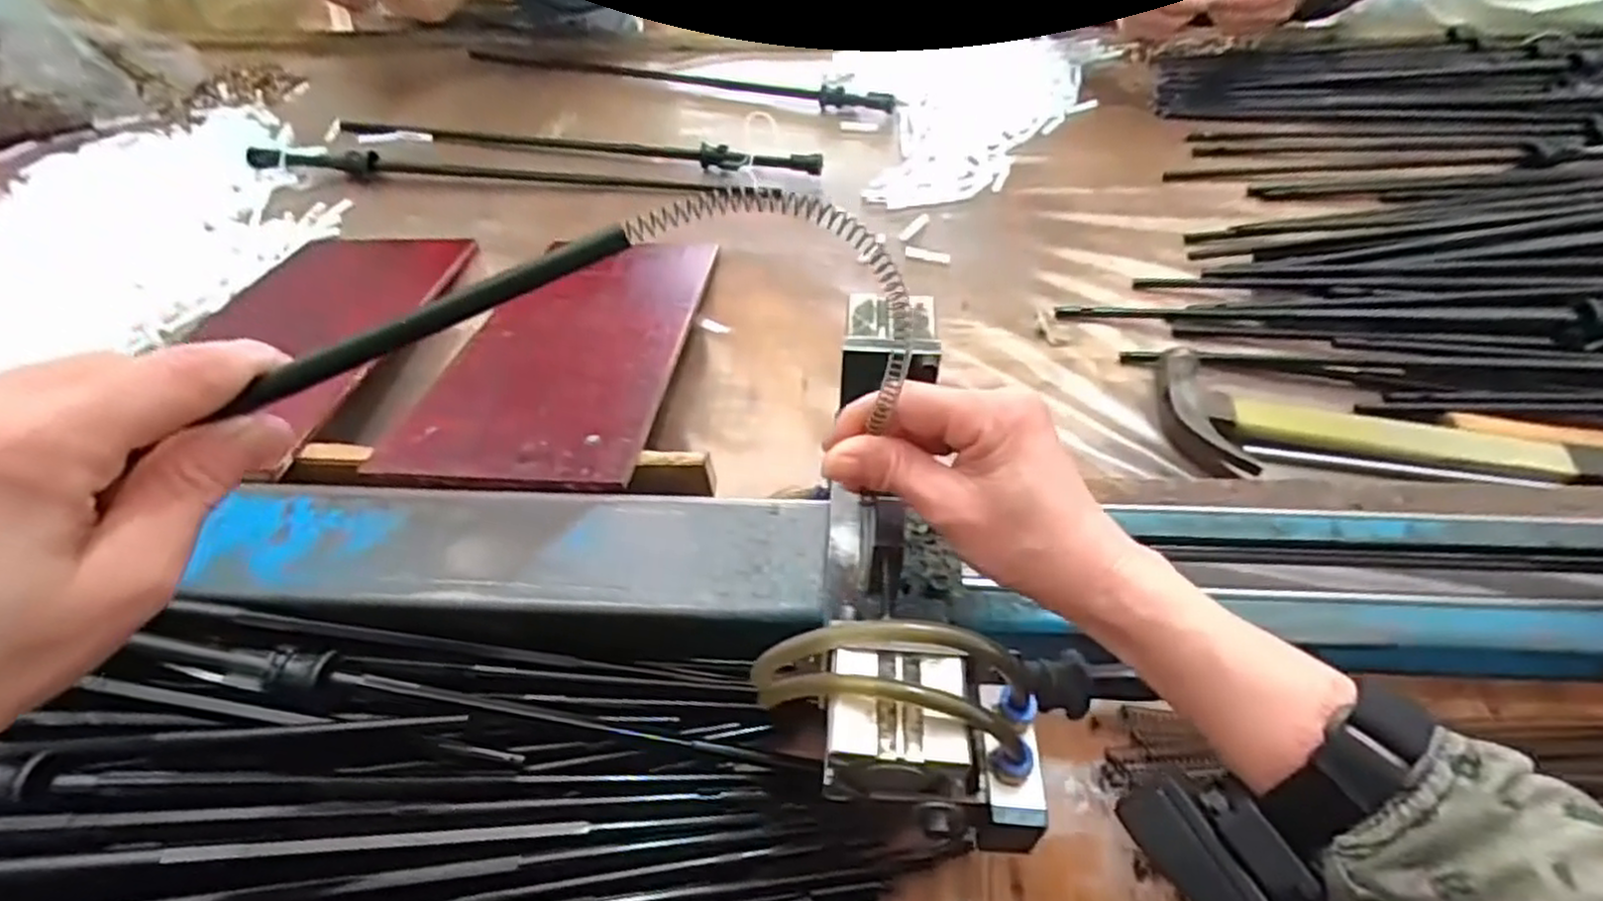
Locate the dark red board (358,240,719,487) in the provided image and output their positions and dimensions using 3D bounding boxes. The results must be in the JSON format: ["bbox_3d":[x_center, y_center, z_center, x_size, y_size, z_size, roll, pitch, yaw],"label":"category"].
[{"bbox_3d":[-0.175,-0.092,0.602,0.170,0.010,0.353,5,38,5],"label":"dark red board"}]

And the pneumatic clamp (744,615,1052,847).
[{"bbox_3d":[0.039,0.112,0.303,0.111,0.062,0.064,3,51,3],"label":"pneumatic clamp"}]

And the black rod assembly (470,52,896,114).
[{"bbox_3d":[-0.157,-0.482,0.963,0.561,0.022,0.052,13,52,11],"label":"black rod assembly"}]

